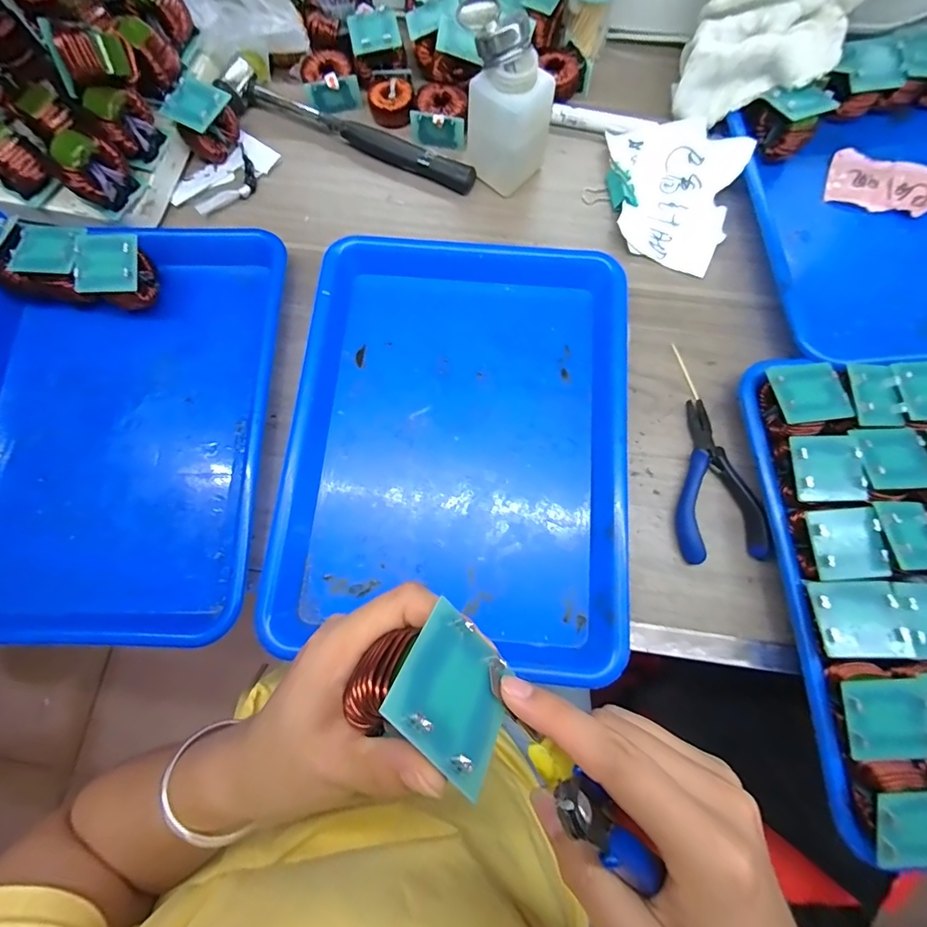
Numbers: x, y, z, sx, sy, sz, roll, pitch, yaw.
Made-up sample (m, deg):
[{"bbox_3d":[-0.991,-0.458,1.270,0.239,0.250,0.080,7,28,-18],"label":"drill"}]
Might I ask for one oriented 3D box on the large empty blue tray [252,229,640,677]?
[{"bbox_3d":[-0.004,-0.024,0.345,0.250,0.028,0.324,5,76,2],"label":"large empty blue tray"}]

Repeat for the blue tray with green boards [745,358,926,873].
[{"bbox_3d":[0.336,0.078,0.297,0.241,0.057,0.302,0,76,1],"label":"blue tray with green boards"}]

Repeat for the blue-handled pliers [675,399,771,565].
[{"bbox_3d":[0.189,0.011,0.341,0.058,0.019,0.124,-4,76,-1],"label":"blue-handled pliers"}]

